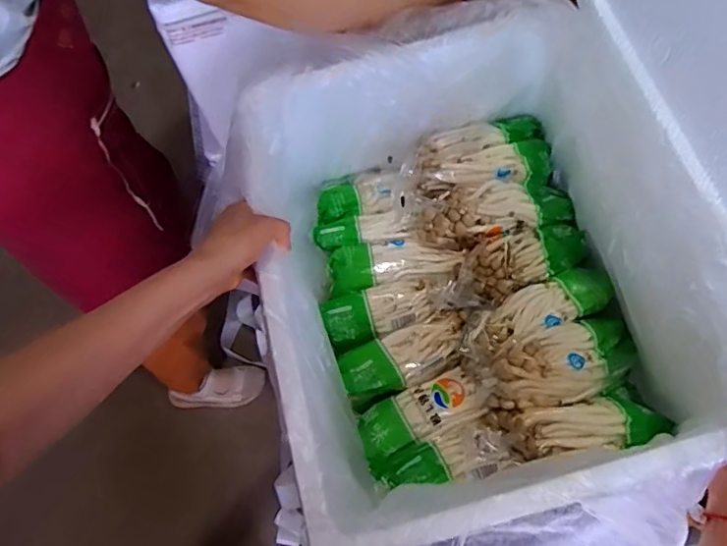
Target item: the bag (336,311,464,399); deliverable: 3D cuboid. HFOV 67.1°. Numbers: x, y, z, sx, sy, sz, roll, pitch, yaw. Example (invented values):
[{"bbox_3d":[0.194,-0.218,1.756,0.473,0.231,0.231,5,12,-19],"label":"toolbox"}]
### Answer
[{"bbox_3d":[0.049,0.095,0.647,0.154,0.038,0.069,-27,51,-11],"label":"bag"}]

